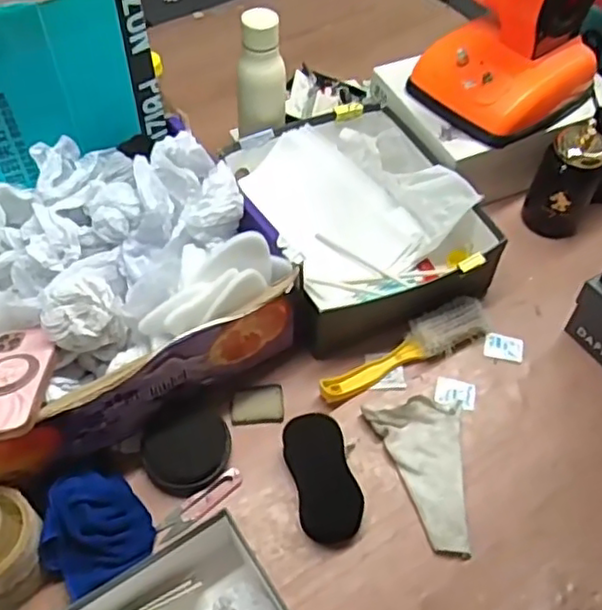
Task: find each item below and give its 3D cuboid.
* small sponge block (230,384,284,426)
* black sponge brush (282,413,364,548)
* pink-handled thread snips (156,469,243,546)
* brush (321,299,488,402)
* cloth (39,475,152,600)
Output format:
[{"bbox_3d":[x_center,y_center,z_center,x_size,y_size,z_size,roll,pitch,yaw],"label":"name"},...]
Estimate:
[{"bbox_3d":[-0.050,0.115,0.761,0.061,0.008,0.047,-7,53,-7],"label":"small sponge block"},{"bbox_3d":[0.022,0.179,0.697,0.061,0.030,0.131,-13,66,-10],"label":"black sponge brush"},{"bbox_3d":[-0.106,0.208,0.696,0.101,0.007,0.023,-34,61,-24],"label":"pink-handled thread snips"},{"bbox_3d":[0.123,0.051,0.794,0.228,0.036,0.050,-21,56,-16],"label":"brush"},{"bbox_3d":[-0.201,0.216,0.643,0.102,0.057,0.097,-35,61,-24],"label":"cloth"}]

